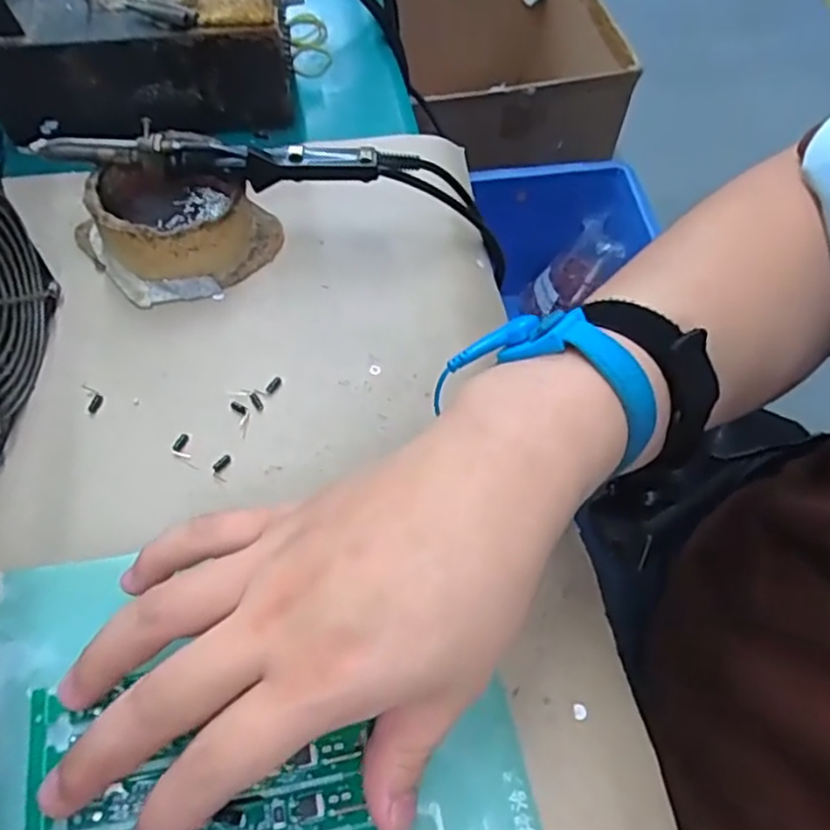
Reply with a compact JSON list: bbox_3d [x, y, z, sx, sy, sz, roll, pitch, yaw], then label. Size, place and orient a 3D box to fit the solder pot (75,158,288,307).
[{"bbox_3d":[-0.133,-0.112,0.389,0.093,0.047,0.088,0,59,-1],"label":"solder pot"}]

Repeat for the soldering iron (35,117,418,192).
[{"bbox_3d":[-0.100,-0.137,0.369,0.198,0.018,0.023,0,59,-1],"label":"soldering iron"}]

